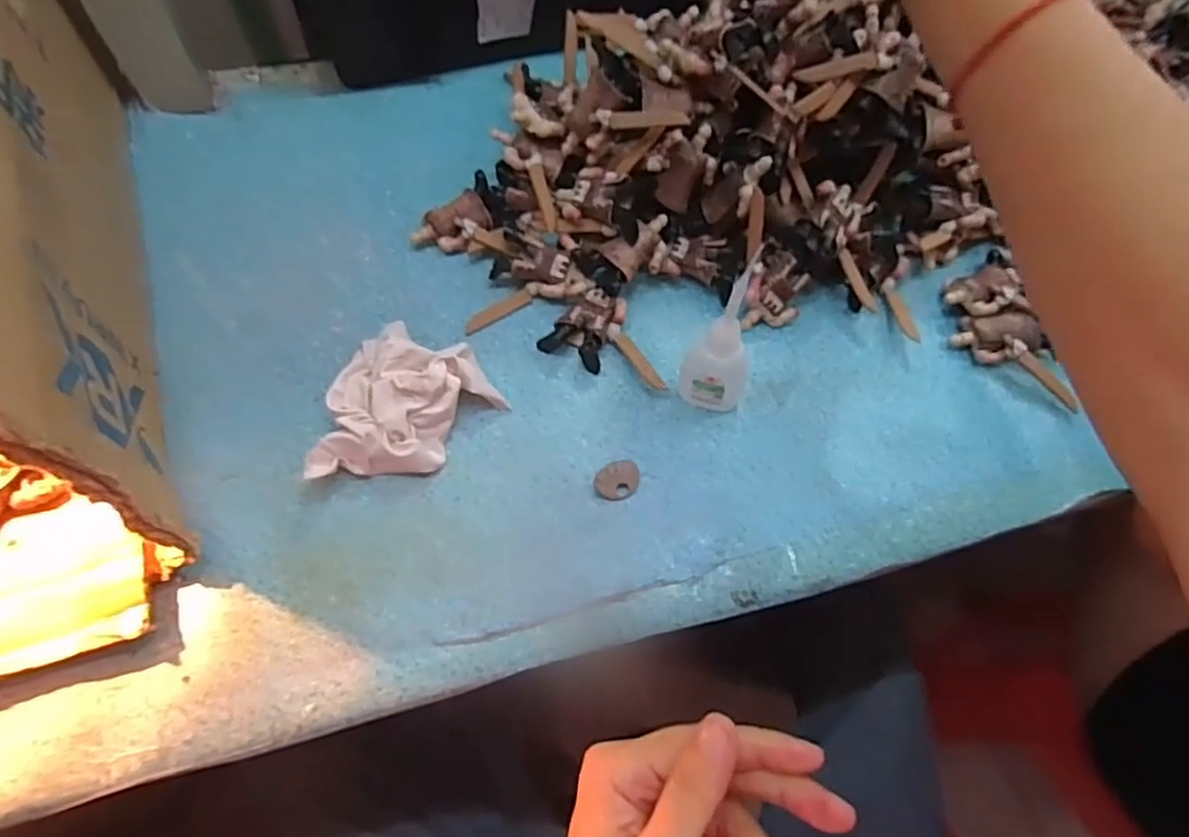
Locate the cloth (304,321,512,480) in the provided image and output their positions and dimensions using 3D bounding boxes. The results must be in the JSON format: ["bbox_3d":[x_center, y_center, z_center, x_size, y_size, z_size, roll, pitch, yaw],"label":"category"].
[{"bbox_3d":[-0.095,-0.007,0.346,0.081,0.030,0.084,8,62,-1],"label":"cloth"}]

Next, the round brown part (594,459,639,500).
[{"bbox_3d":[0.013,0.032,0.349,0.025,0.008,0.018,-23,67,-15],"label":"round brown part"}]

